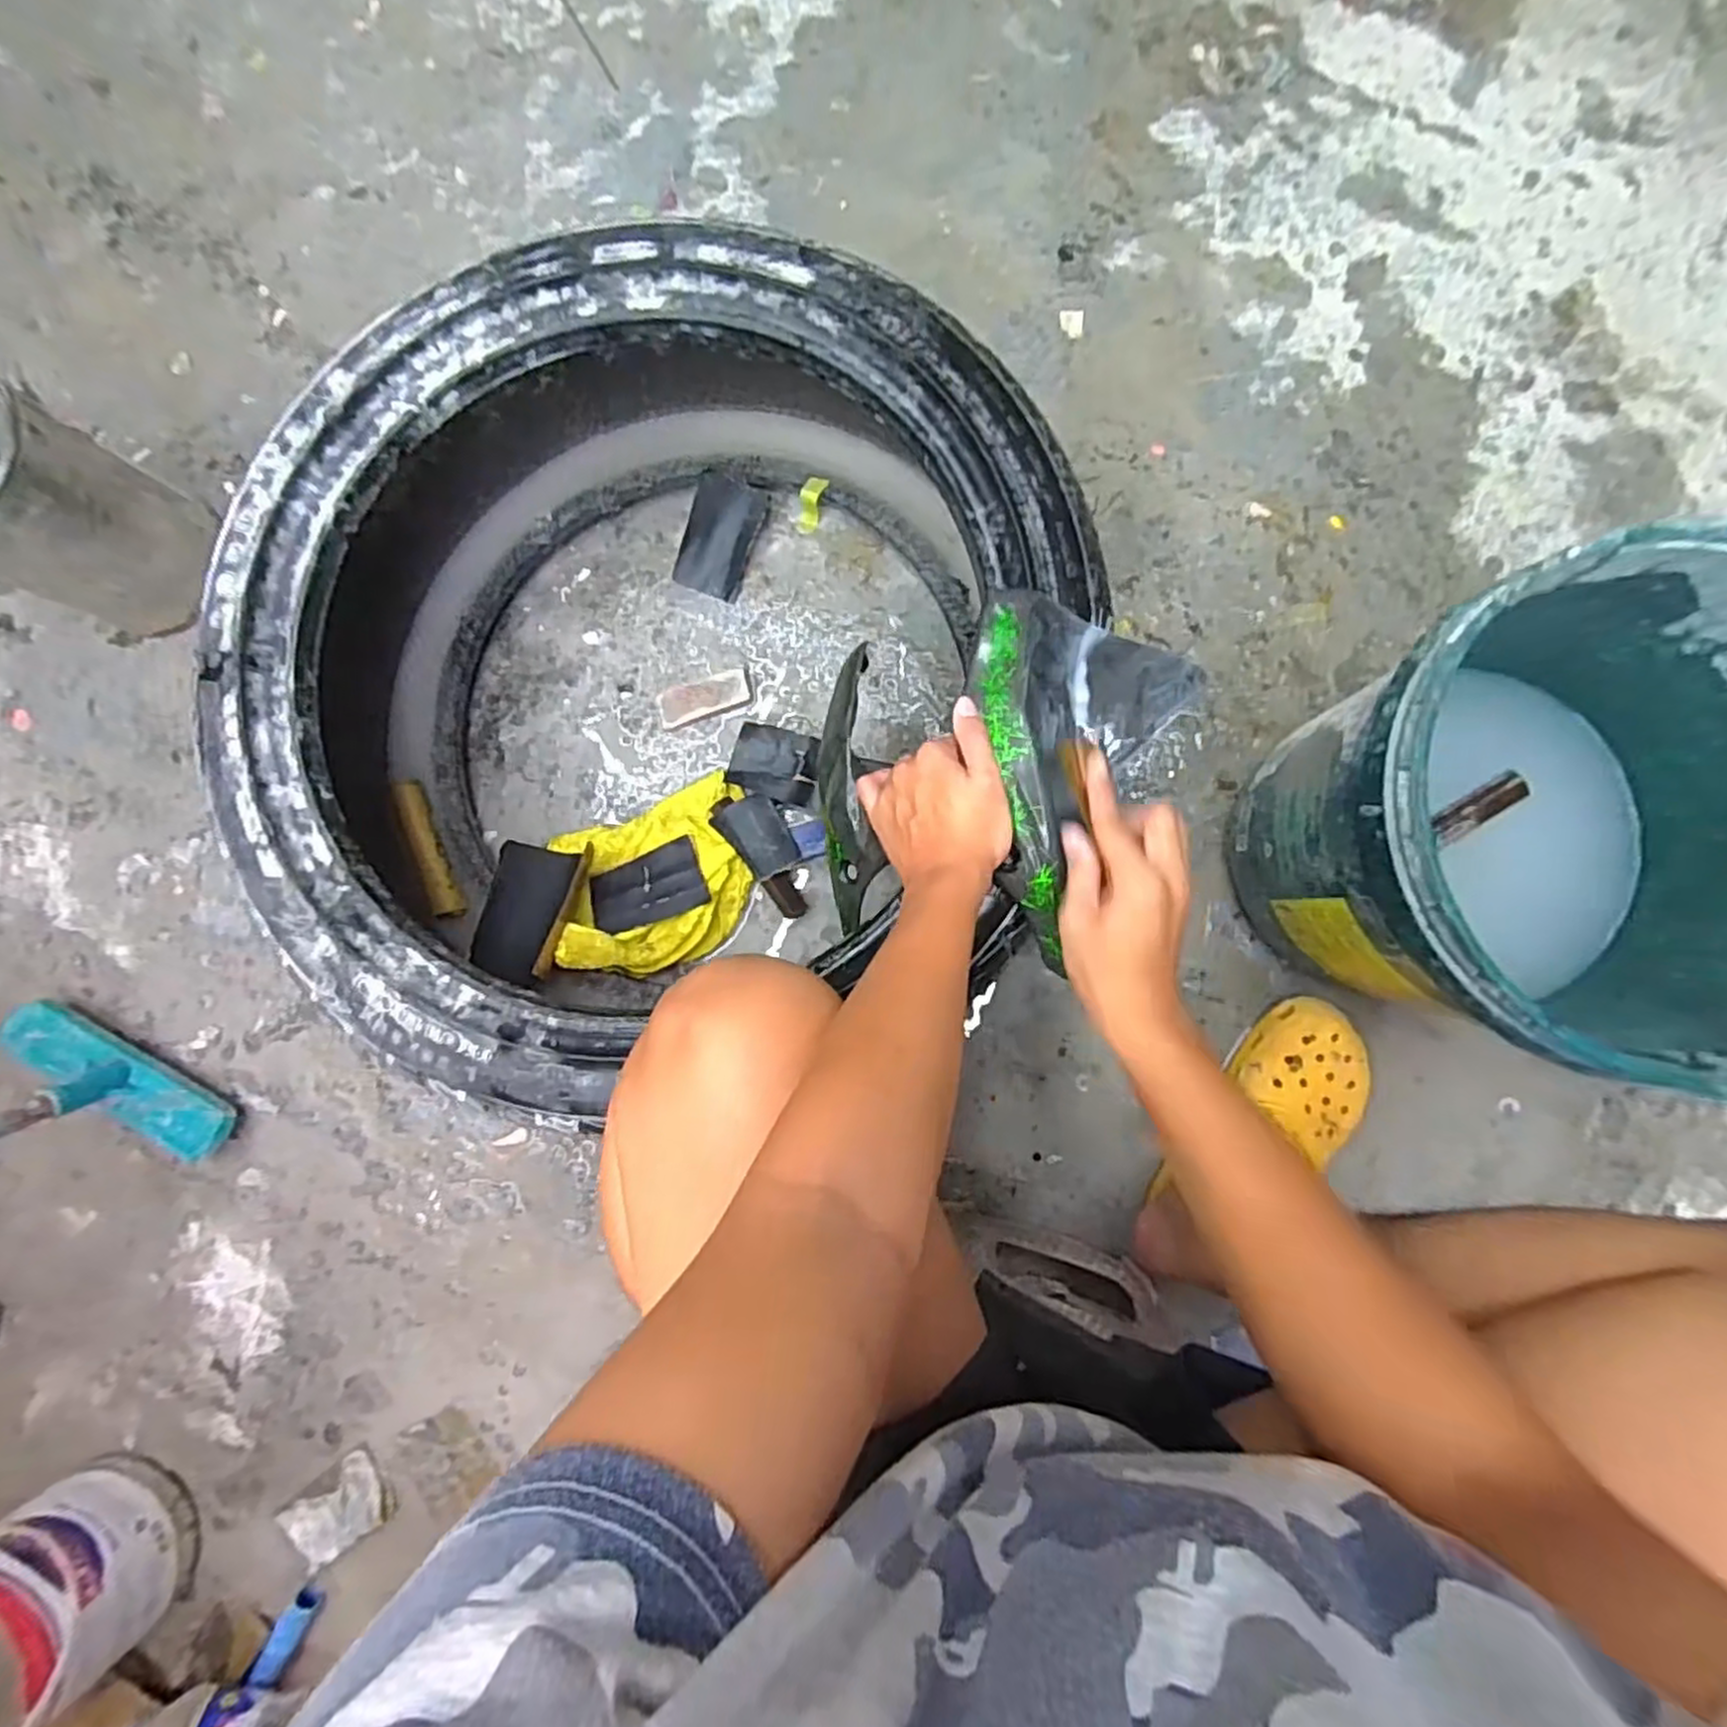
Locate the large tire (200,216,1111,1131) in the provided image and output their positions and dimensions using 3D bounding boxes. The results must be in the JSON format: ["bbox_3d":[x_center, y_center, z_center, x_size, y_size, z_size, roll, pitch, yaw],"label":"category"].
[{"bbox_3d":[-0.157,-0.145,0.664,0.646,0.257,0.622,0,85,4],"label":"large tire"}]

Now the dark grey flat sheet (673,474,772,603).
[{"bbox_3d":[-0.148,-0.332,0.788,0.072,0.016,0.110,22,107,2],"label":"dark grey flat sheet"}]

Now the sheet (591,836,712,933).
[{"bbox_3d":[-0.209,0.023,0.751,0.112,0.008,0.067,-21,74,3],"label":"sheet"}]

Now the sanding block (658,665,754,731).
[{"bbox_3d":[-0.161,-0.167,0.787,0.100,0.018,0.040,-16,84,3],"label":"sanding block"}]

